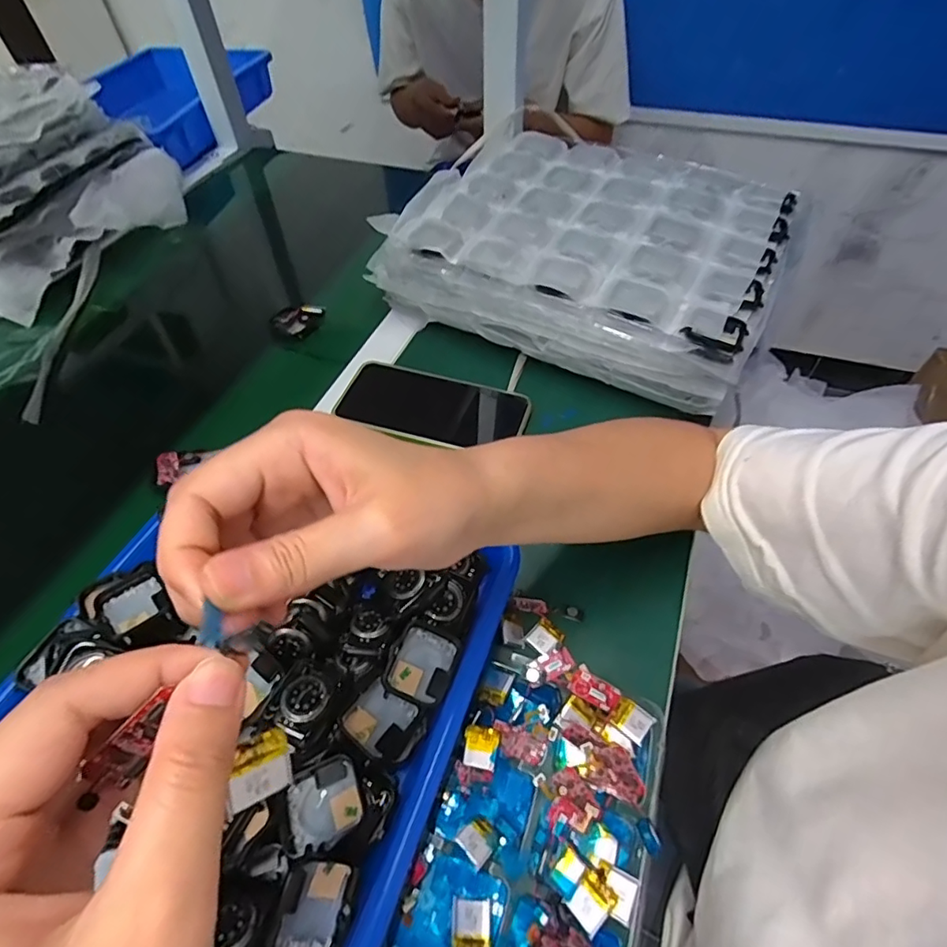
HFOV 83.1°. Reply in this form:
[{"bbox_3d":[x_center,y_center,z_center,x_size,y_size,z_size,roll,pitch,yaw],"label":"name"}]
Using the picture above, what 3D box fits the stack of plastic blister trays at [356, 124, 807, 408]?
[{"bbox_3d":[0.106,-0.217,0.512,0.341,0.081,0.243,24,57,19],"label":"stack of plastic blister trays"}]

